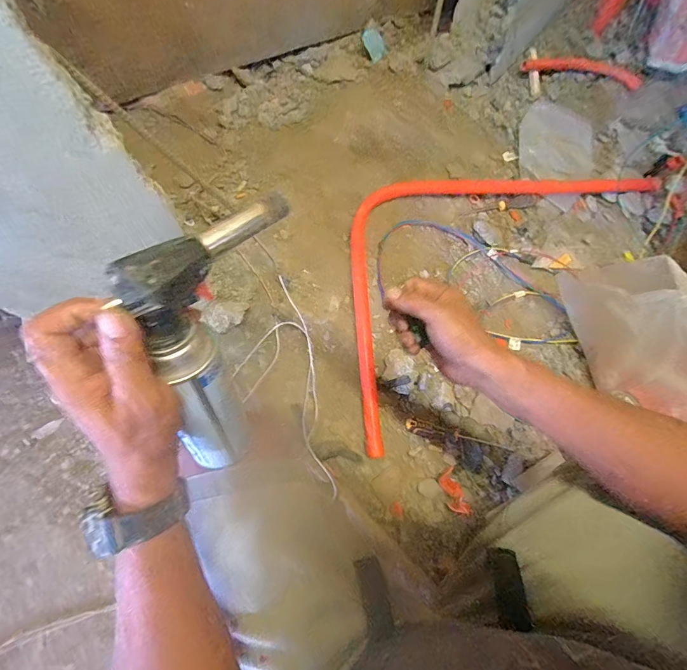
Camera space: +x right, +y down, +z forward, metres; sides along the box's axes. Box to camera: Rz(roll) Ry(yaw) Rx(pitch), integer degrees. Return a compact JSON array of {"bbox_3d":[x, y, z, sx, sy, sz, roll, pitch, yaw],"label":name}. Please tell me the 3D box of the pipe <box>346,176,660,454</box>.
[{"bbox_3d":[0.308,-0.230,0.885,1.002,0.077,0.461,-38,77,-11],"label":"pipe"}]

